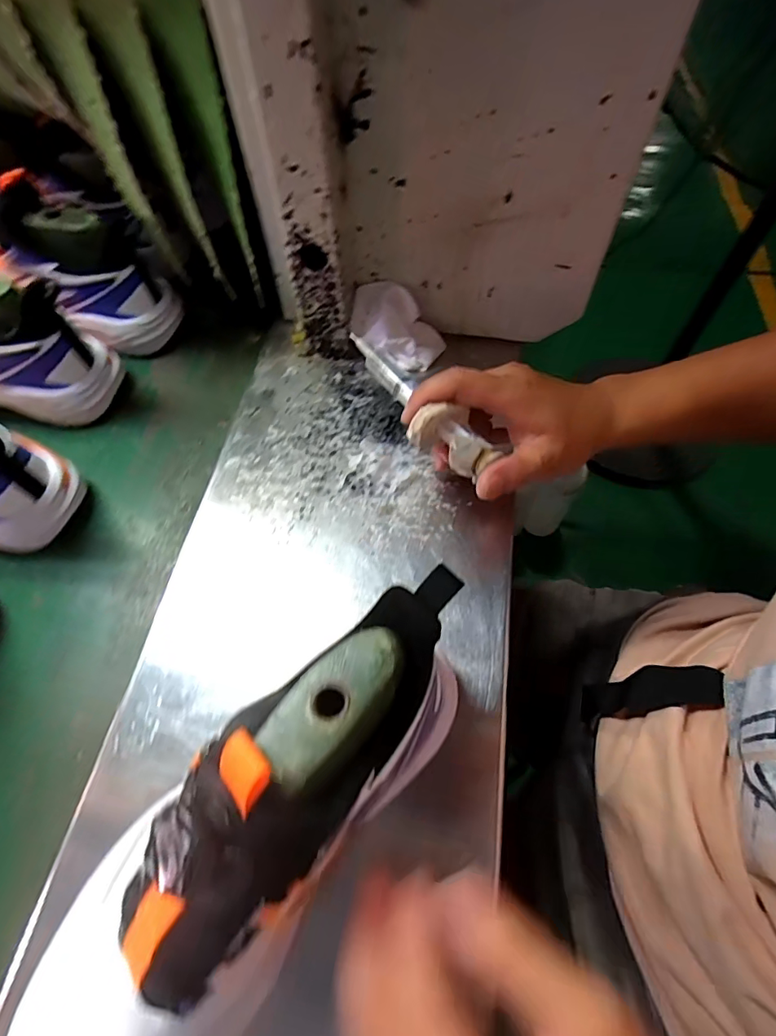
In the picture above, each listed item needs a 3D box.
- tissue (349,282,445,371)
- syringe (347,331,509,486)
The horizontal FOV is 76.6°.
[{"bbox_3d":[0.007,-0.165,0.424,0.077,0.052,0.040,13,62,9],"label":"tissue"},{"bbox_3d":[0.017,-0.075,0.329,0.039,0.038,0.138,-31,59,-14],"label":"syringe"}]

